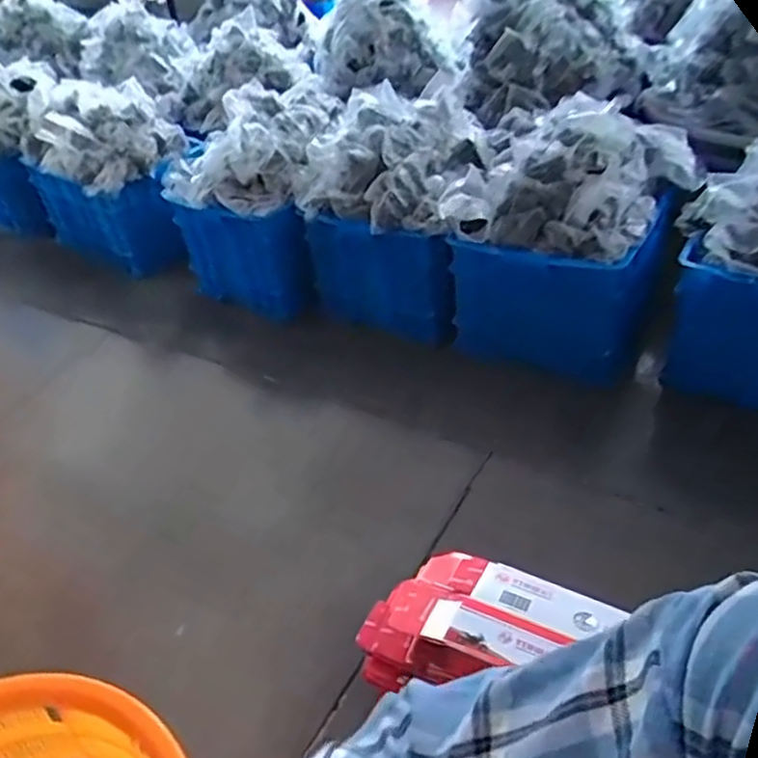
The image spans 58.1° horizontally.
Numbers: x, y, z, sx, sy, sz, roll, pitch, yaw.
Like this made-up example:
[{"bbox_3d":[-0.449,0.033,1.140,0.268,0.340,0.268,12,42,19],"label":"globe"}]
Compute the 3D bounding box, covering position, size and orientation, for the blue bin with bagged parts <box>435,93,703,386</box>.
[{"bbox_3d":[0.407,-0.315,1.493,0.420,0.475,0.397,15,45,26],"label":"blue bin with bagged parts"}]

